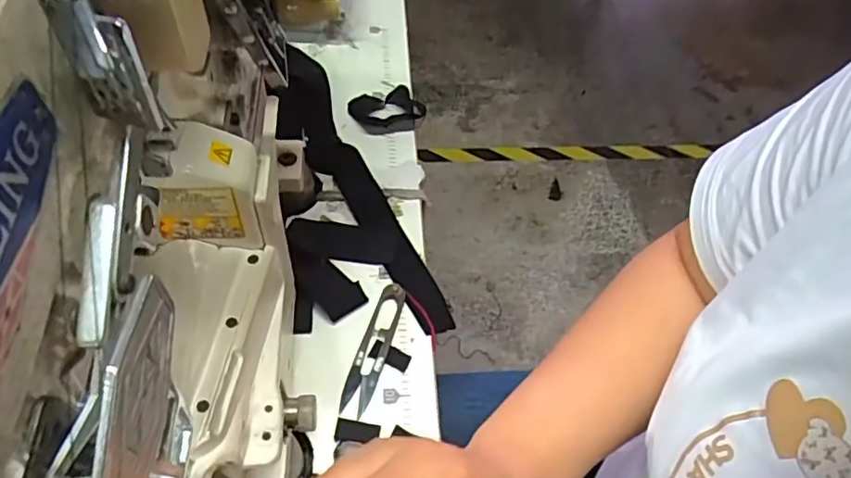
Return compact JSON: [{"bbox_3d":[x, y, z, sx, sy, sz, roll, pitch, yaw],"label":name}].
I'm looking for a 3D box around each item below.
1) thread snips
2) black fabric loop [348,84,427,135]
[{"bbox_3d":[-0.037,0.077,0.443,0.020,0.010,0.100,14,55,6],"label":"thread snips"},{"bbox_3d":[-0.037,-0.125,0.590,0.065,0.015,0.062,2,55,-3],"label":"black fabric loop"}]

